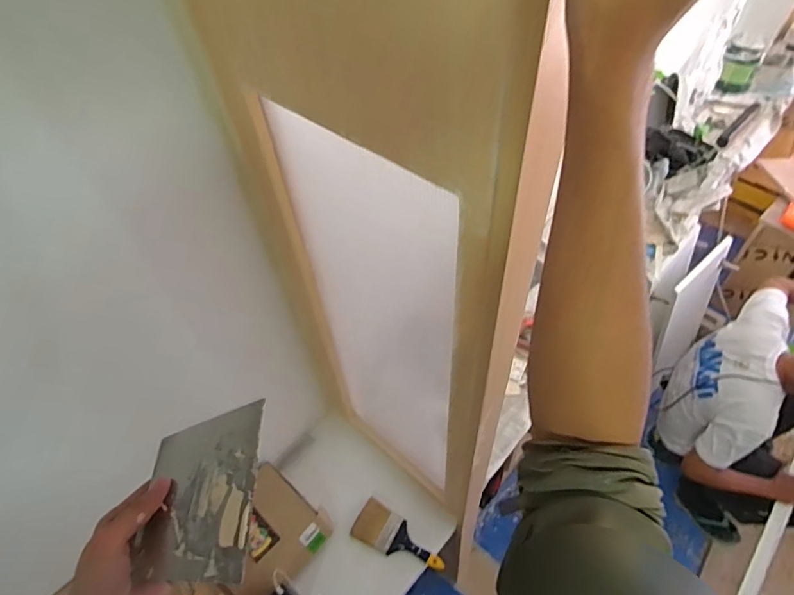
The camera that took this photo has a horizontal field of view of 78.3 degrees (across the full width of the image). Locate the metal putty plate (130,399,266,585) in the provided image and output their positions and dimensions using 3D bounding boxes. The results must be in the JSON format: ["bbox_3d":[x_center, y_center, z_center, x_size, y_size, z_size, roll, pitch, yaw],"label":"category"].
[{"bbox_3d":[-0.158,0.157,0.393,0.098,0.007,0.134,-14,47,10],"label":"metal putty plate"}]

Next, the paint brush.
[{"bbox_3d":[0.008,0.645,1.304,0.249,0.032,0.105,21,56,20],"label":"paint brush"}]

